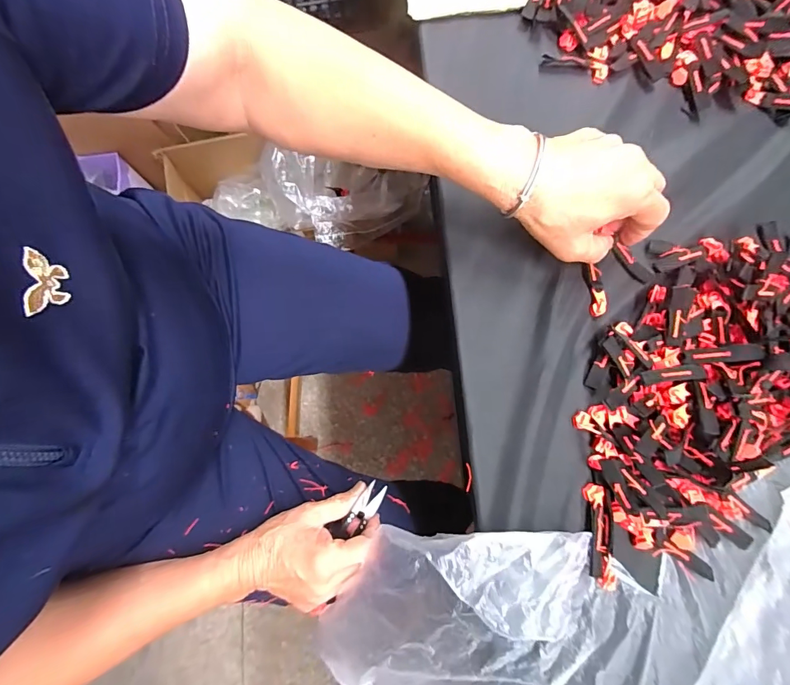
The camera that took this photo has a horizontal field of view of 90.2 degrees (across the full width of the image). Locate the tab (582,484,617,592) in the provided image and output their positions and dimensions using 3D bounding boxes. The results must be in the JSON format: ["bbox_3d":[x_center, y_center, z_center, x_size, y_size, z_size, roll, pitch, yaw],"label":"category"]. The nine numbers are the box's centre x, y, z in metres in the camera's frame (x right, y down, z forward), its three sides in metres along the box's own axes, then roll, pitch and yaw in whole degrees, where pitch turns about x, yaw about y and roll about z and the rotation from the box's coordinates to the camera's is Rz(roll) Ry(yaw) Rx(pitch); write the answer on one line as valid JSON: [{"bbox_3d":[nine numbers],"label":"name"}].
[{"bbox_3d":[0.153,0.145,0.293,0.020,0.008,0.073,2,79,0],"label":"tab"}]

